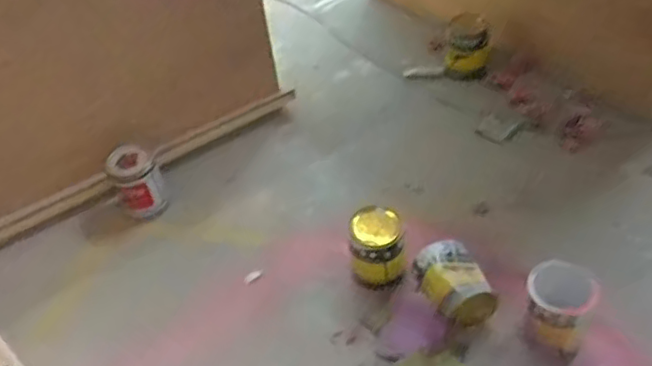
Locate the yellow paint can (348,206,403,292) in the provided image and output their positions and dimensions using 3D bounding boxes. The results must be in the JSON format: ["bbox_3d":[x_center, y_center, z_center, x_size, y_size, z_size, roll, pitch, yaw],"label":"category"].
[{"bbox_3d":[0.145,0.184,1.835,0.149,0.194,0.158,-4,43,4],"label":"yellow paint can"}]

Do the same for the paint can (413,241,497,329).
[{"bbox_3d":[0.358,0.291,1.782,0.160,0.151,0.220,-24,45,-16],"label":"paint can"}]

